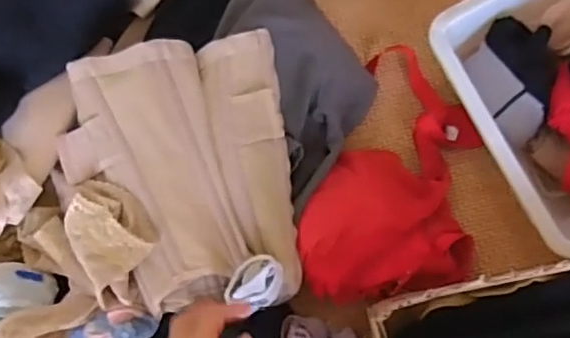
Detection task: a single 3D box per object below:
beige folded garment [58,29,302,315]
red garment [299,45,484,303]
[{"bbox_3d":[-0.117,0.008,0.632,0.241,0.076,0.279,-9,82,3],"label":"beige folded garment"},{"bbox_3d":[0.123,0.003,0.678,0.191,0.053,0.299,5,83,5],"label":"red garment"}]

